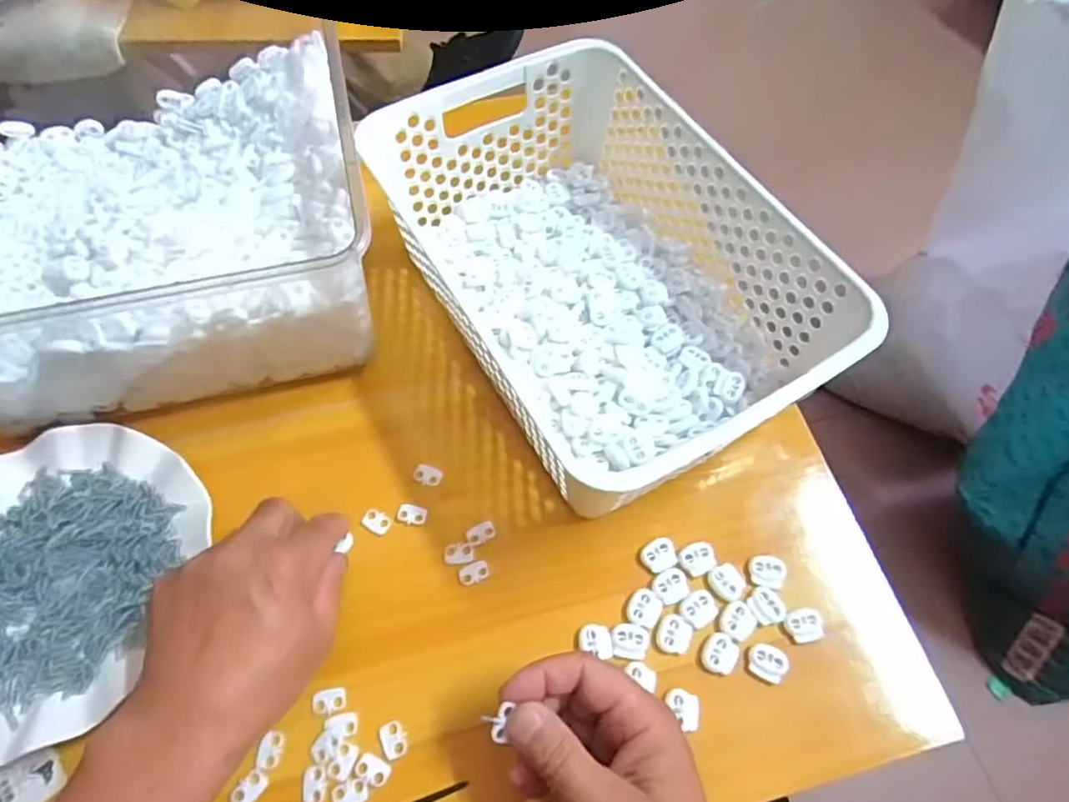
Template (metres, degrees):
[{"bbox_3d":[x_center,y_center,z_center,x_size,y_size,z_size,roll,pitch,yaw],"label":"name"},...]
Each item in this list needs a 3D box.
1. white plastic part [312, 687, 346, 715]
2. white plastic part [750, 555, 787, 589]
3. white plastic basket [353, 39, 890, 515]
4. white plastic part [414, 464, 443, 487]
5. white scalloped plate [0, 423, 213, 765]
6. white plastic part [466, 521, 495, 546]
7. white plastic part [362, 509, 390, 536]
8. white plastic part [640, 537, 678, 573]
[{"bbox_3d":[-0.117,0.171,0.355,0.018,0.004,0.013,-7,62,-5],"label":"white plastic part"},{"bbox_3d":[0.144,0.105,0.384,0.019,0.009,0.018,19,63,9],"label":"white plastic part"},{"bbox_3d":[0.042,-0.088,0.429,0.195,0.116,0.305,-29,66,-15],"label":"white plastic basket"},{"bbox_3d":[-0.071,0.049,0.418,0.019,0.004,0.013,15,63,7],"label":"white plastic part"},{"bbox_3d":[-0.293,0.102,0.371,0.161,0.018,0.181,18,63,8],"label":"white scalloped plate"},{"bbox_3d":[-0.034,0.085,0.401,0.019,0.004,0.012,-31,67,-16],"label":"white plastic part"},{"bbox_3d":[-0.102,0.078,0.402,0.018,0.004,0.013,23,64,11],"label":"white plastic part"},{"bbox_3d":[0.078,0.097,0.392,0.022,0.005,0.019,-20,64,-11],"label":"white plastic part"}]

